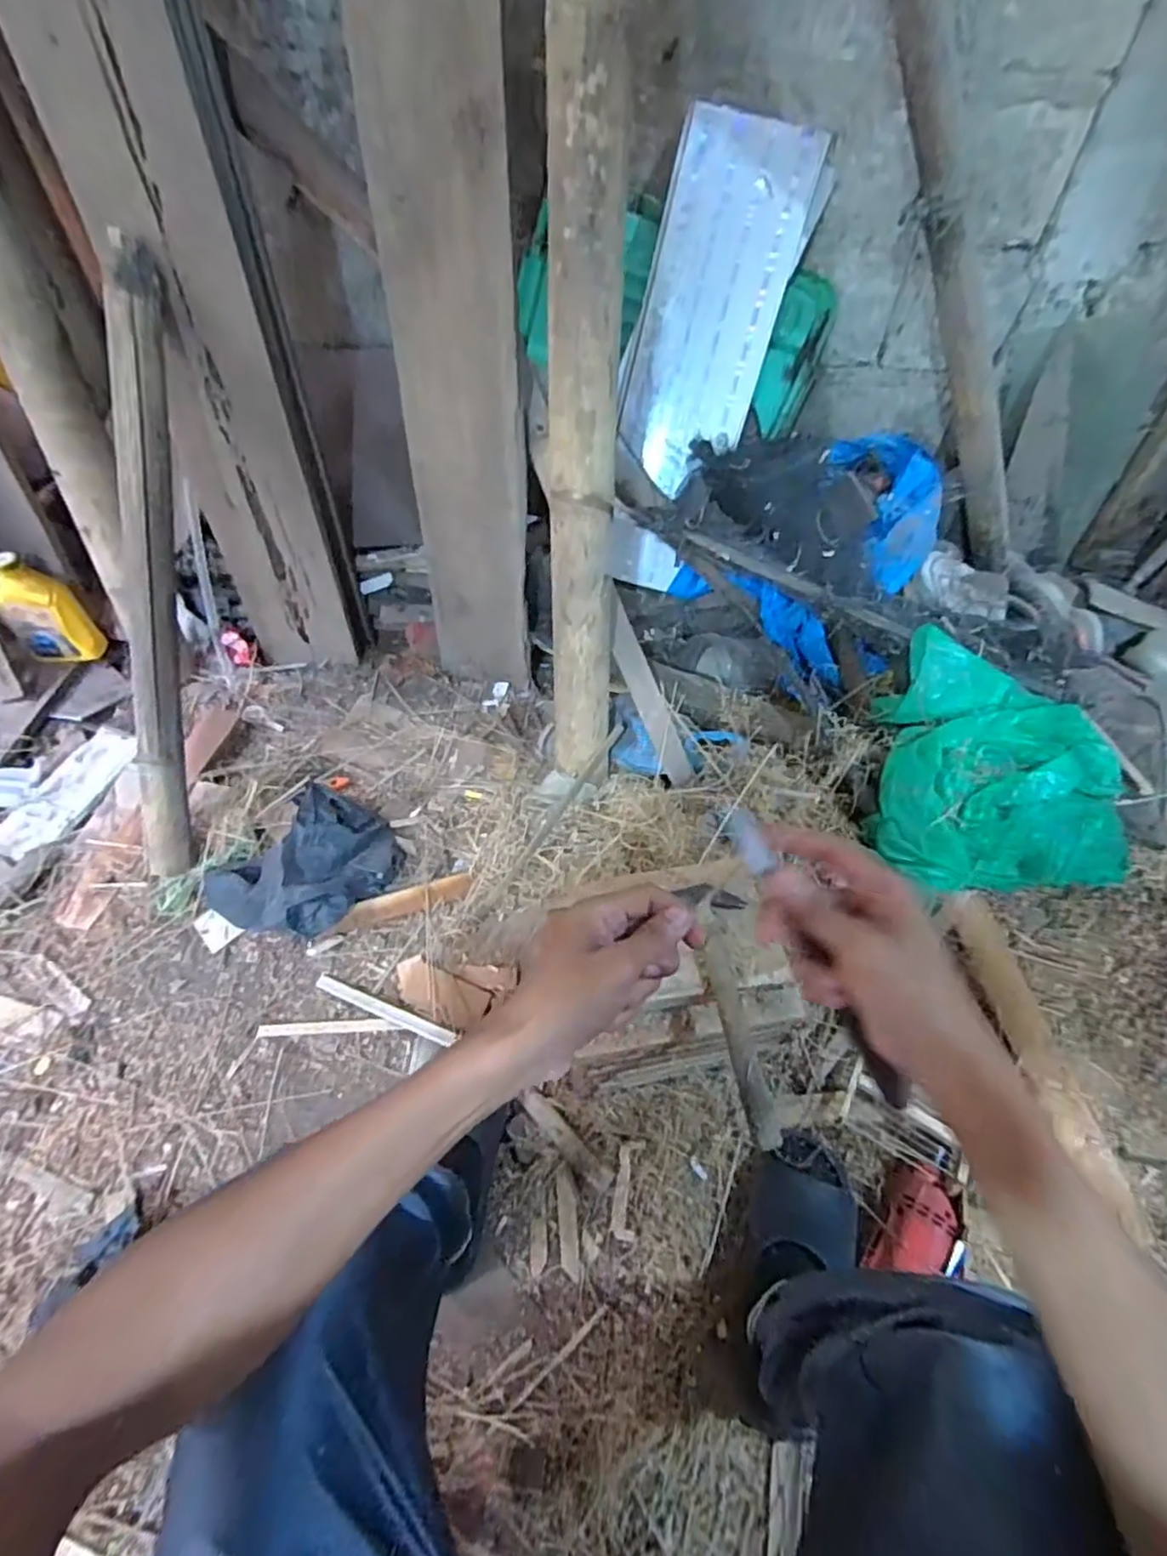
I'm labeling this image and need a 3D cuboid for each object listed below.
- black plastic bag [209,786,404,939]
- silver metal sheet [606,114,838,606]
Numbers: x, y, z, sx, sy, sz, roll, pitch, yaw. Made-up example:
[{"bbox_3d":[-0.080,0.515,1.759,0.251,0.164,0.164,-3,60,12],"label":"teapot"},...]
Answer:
[{"bbox_3d":[-0.393,0.125,0.948,0.213,0.066,0.240,30,57,22],"label":"black plastic bag"},{"bbox_3d":[0.178,-0.671,1.112,0.210,0.671,0.024,17,24,3],"label":"silver metal sheet"}]

